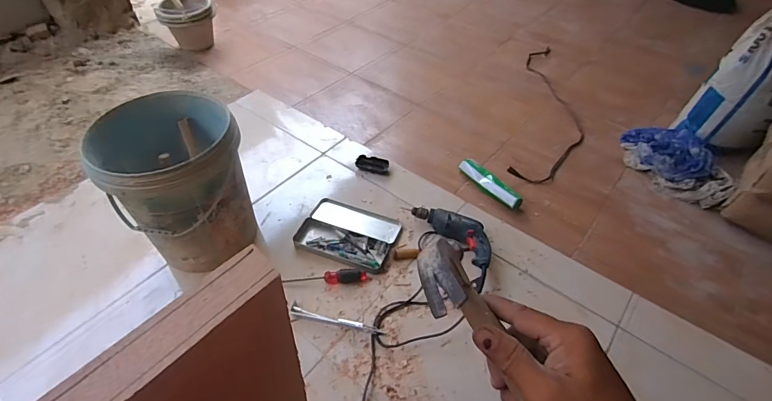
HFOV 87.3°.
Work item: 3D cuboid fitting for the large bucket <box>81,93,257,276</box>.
[{"bbox_3d":[-0.499,-0.046,0.996,0.283,0.318,0.301,2,47,-2],"label":"large bucket"}]

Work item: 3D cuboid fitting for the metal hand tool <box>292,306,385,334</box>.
[{"bbox_3d":[-0.116,0.284,0.965,0.226,0.016,0.027,10,47,6],"label":"metal hand tool"}]

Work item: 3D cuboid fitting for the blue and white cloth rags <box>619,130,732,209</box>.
[{"bbox_3d":[0.985,-0.141,1.392,0.360,0.107,0.265,35,54,26],"label":"blue and white cloth rags"}]

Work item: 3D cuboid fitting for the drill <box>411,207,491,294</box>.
[{"bbox_3d":[0.207,0.102,1.099,0.140,0.067,0.309,-21,51,-21],"label":"drill"}]

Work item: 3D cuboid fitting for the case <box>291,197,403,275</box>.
[{"bbox_3d":[-0.106,0.091,1.137,0.263,0.021,0.195,20,49,14],"label":"case"}]

